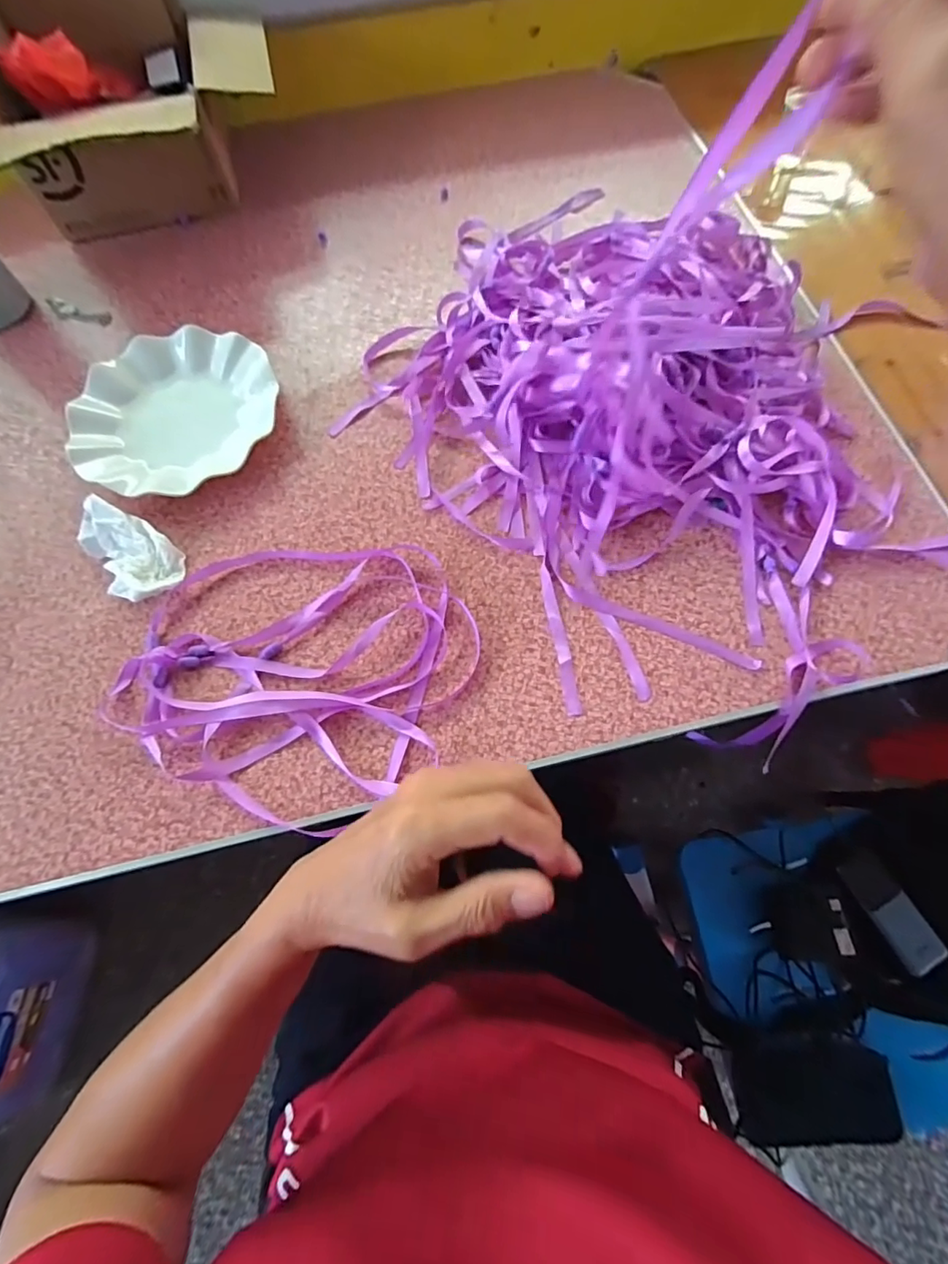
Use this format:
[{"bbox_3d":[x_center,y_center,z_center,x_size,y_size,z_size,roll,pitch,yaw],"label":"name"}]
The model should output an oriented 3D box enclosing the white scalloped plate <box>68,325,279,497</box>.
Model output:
[{"bbox_3d":[-0.280,-0.205,0.494,0.182,0.028,0.182,-1,70,1],"label":"white scalloped plate"}]

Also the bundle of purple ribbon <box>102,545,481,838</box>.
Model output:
[{"bbox_3d":[-0.136,0.018,0.408,0.255,0.015,0.226,19,71,8],"label":"bundle of purple ribbon"}]

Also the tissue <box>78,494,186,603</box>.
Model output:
[{"bbox_3d":[-0.291,-0.067,0.437,0.093,0.029,0.058,36,75,13],"label":"tissue"}]

